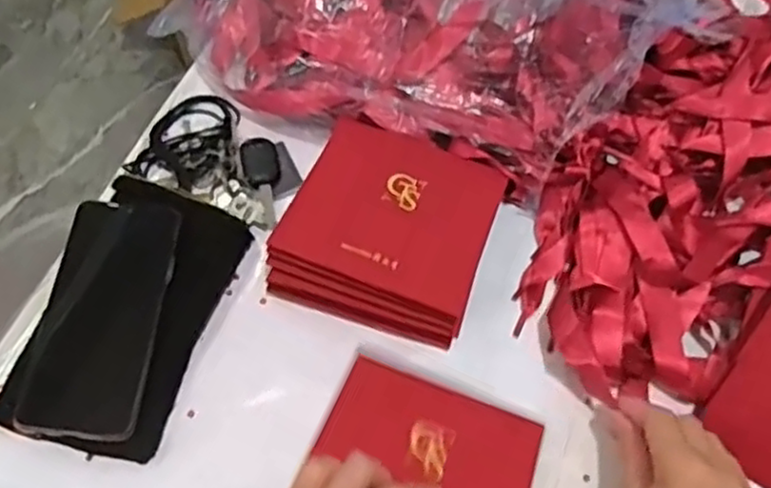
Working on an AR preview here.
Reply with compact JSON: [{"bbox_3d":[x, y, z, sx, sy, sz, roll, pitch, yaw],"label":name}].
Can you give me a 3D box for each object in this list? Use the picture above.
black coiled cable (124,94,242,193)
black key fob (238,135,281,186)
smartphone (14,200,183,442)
[{"bbox_3d":[-0.155,-0.088,0.584,0.084,0.018,0.095,14,62,5],"label":"black coiled cable"},{"bbox_3d":[-0.103,-0.067,0.575,0.031,0.014,0.041,-11,63,-8],"label":"black key fob"},{"bbox_3d":[-0.195,0.049,0.486,0.077,0.007,0.164,6,67,-1],"label":"smartphone"}]

